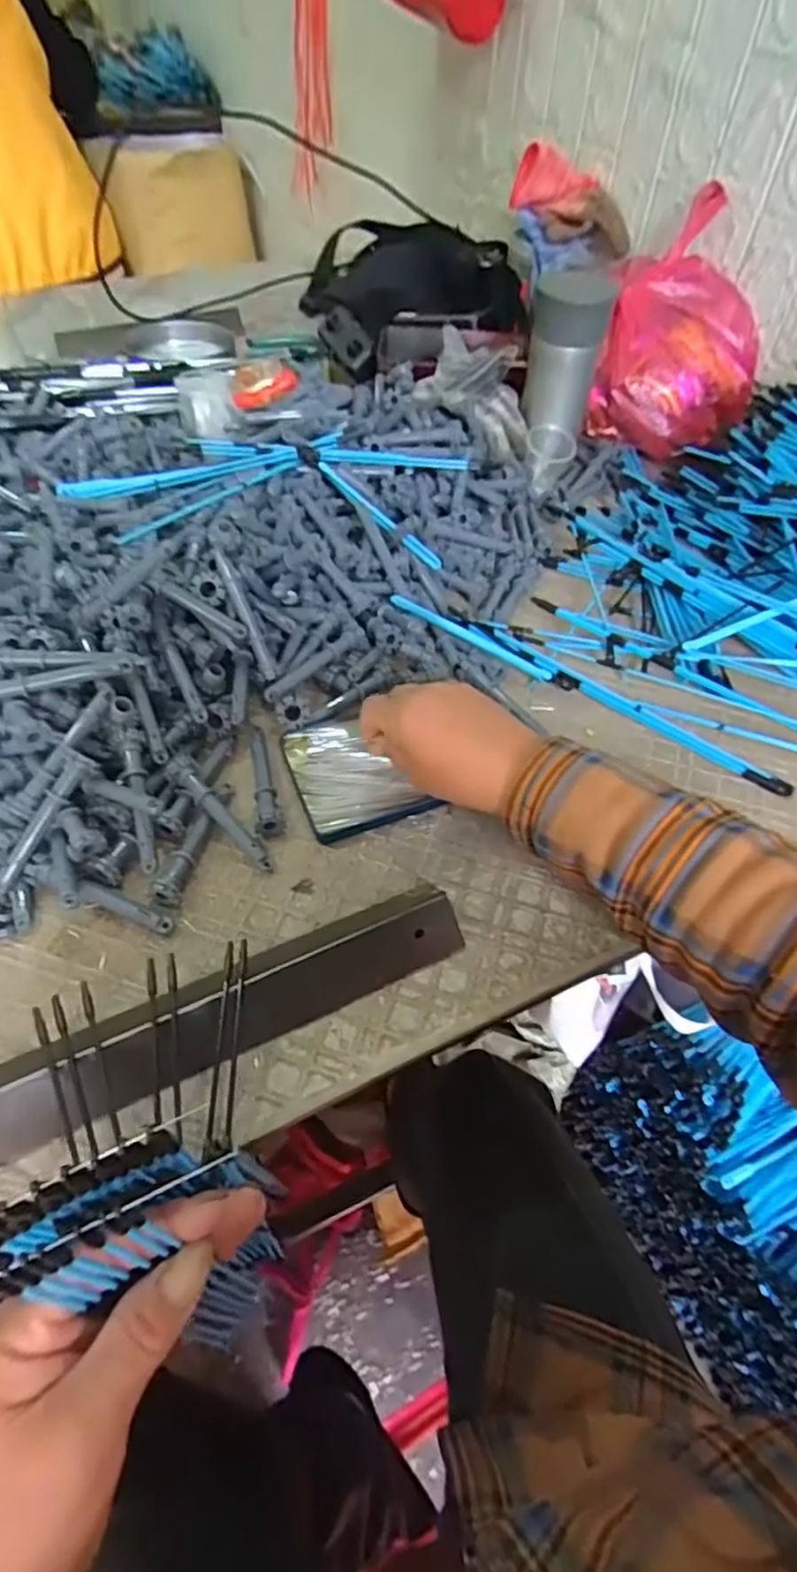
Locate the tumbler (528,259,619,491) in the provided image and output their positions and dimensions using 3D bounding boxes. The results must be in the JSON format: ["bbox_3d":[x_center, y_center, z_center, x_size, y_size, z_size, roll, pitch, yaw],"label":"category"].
[{"bbox_3d":[0.157,-0.399,0.668,0.071,0.167,0.064,11,54,5],"label":"tumbler"}]

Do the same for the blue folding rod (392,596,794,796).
[{"bbox_3d":[0.140,-0.078,0.520,0.326,0.011,0.017,28,57,17],"label":"blue folding rod"}]

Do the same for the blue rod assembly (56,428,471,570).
[{"bbox_3d":[-0.115,-0.250,0.585,0.363,0.043,0.155,-5,54,-7],"label":"blue rod assembly"}]

